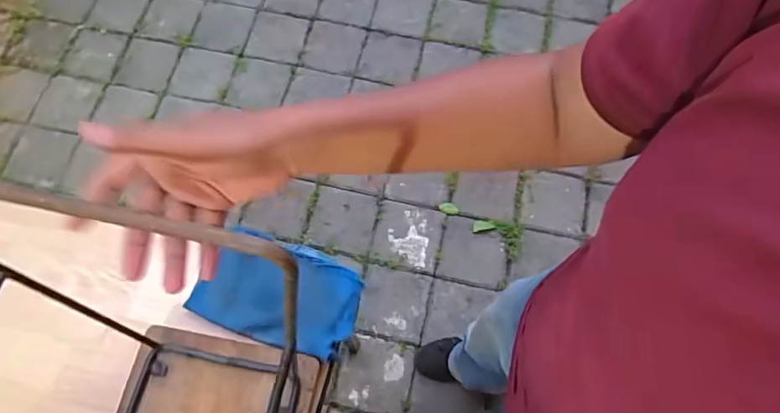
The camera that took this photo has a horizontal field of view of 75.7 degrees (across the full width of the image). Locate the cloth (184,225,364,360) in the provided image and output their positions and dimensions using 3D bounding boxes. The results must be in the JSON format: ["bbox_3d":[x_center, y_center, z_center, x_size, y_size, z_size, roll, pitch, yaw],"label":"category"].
[{"bbox_3d":[-0.162,0.125,0.745,0.229,0.031,0.149,17,70,7],"label":"cloth"}]

